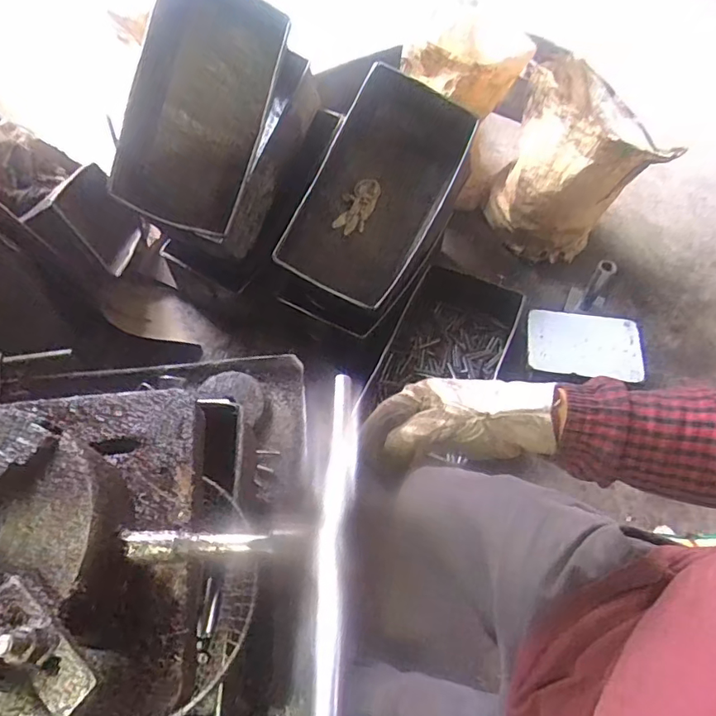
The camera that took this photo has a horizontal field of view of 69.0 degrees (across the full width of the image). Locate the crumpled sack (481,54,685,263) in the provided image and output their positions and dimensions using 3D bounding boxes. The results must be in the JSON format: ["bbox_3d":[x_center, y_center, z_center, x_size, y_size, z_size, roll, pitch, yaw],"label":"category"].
[{"bbox_3d":[0.578,-0.500,1.526,0.431,0.559,0.224,32,65,16],"label":"crumpled sack"}]

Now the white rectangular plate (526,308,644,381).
[{"bbox_3d":[0.622,-0.042,1.442,0.293,0.031,0.184,8,61,4],"label":"white rectangular plate"}]

